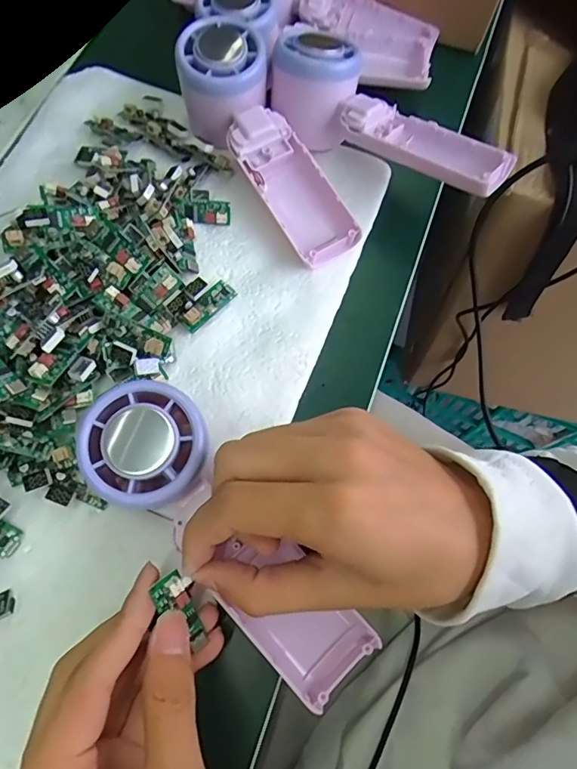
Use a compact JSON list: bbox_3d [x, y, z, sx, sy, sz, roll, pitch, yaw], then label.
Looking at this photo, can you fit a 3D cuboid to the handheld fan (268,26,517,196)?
[{"bbox_3d":[0.061,-0.166,0.317,0.165,0.051,0.057,36,72,9],"label":"handheld fan"}]

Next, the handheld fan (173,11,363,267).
[{"bbox_3d":[-0.014,-0.151,0.319,0.054,0.043,0.165,-33,90,-9],"label":"handheld fan"}]

